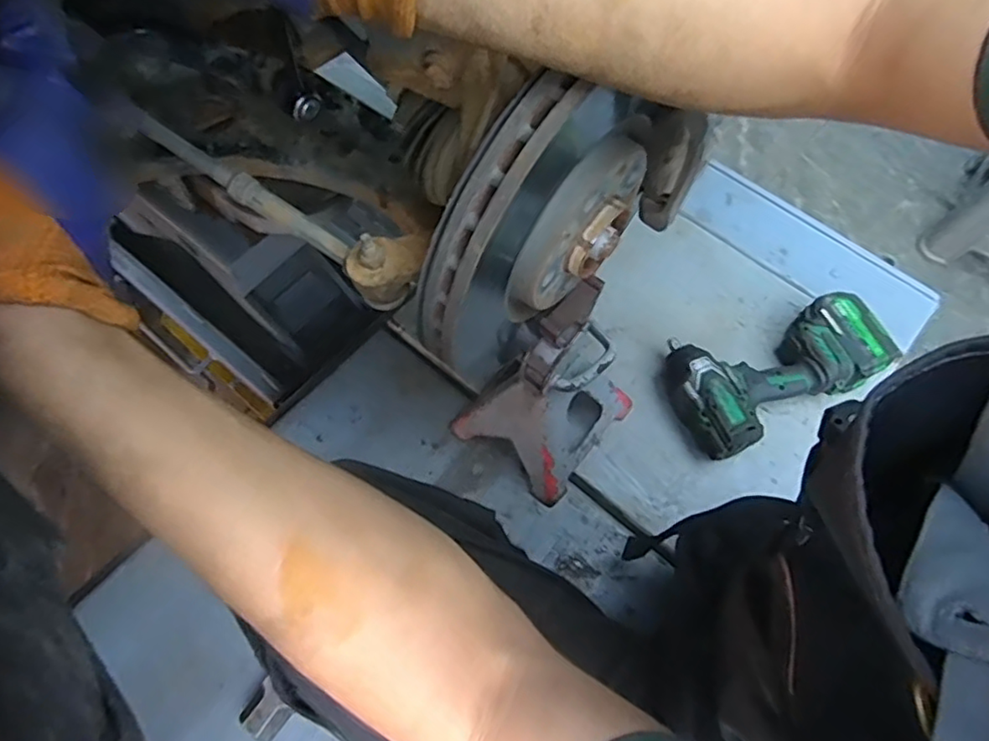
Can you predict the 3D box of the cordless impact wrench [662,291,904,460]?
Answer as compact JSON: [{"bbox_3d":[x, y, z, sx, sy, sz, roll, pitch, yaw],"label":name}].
[{"bbox_3d":[0.373,-0.009,0.828,0.280,0.092,0.156,-25,70,-13],"label":"cordless impact wrench"}]

